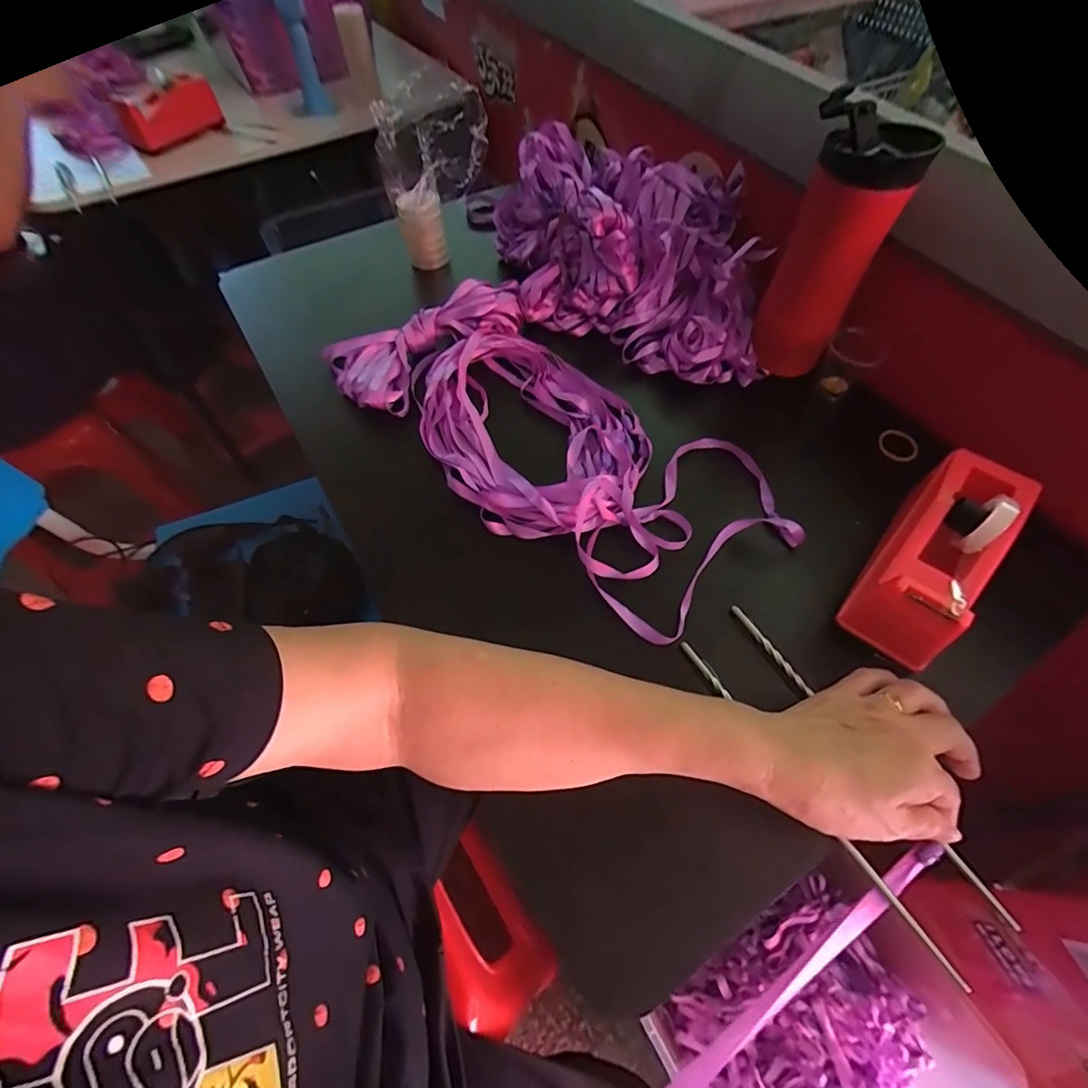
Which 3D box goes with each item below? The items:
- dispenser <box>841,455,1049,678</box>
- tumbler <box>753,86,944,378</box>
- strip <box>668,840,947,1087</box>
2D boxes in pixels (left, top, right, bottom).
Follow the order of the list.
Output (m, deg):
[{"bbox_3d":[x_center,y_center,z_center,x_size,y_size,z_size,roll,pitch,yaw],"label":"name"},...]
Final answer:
[{"bbox_3d":[0.276,0.005,0.356,0.065,0.060,0.156,34,65,19],"label":"dispenser"},{"bbox_3d":[0.235,-0.246,0.432,0.086,0.171,0.091,28,63,16],"label":"tumbler"},{"bbox_3d":[0.107,0.246,0.260,0.273,0.014,0.012,-29,65,-16],"label":"strip"}]

